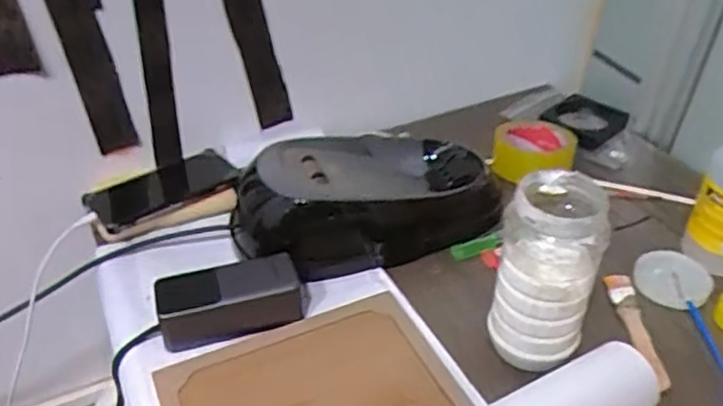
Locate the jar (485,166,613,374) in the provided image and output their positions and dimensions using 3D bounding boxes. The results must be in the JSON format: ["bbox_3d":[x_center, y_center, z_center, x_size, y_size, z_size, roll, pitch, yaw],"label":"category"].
[{"bbox_3d":[0.153,0.057,0.541,0.076,0.158,0.068,12,38,17],"label":"jar"}]

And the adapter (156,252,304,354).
[{"bbox_3d":[-0.121,0.092,0.603,0.129,0.048,0.056,-9,37,-11],"label":"adapter"}]

